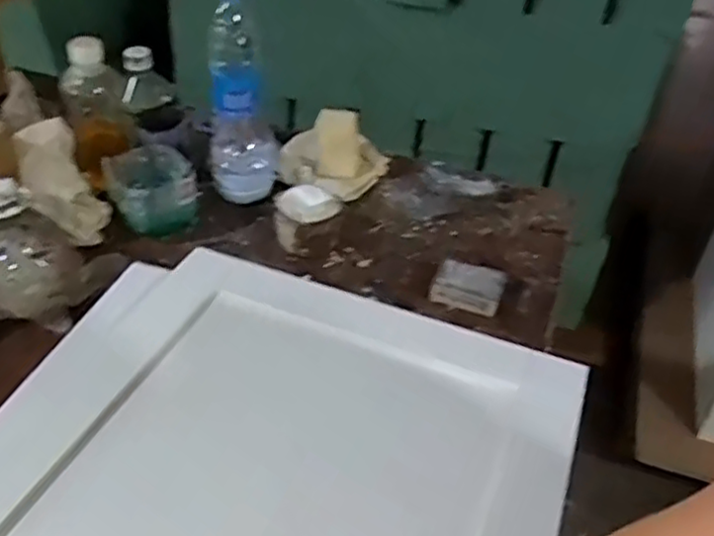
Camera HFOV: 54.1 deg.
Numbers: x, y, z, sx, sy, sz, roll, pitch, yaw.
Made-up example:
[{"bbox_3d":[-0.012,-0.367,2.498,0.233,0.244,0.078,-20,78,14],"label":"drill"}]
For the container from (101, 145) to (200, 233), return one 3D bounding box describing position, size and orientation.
[{"bbox_3d":[-0.229,-0.082,0.779,0.088,0.070,0.104,-13,40,-19],"label":"container"}]

